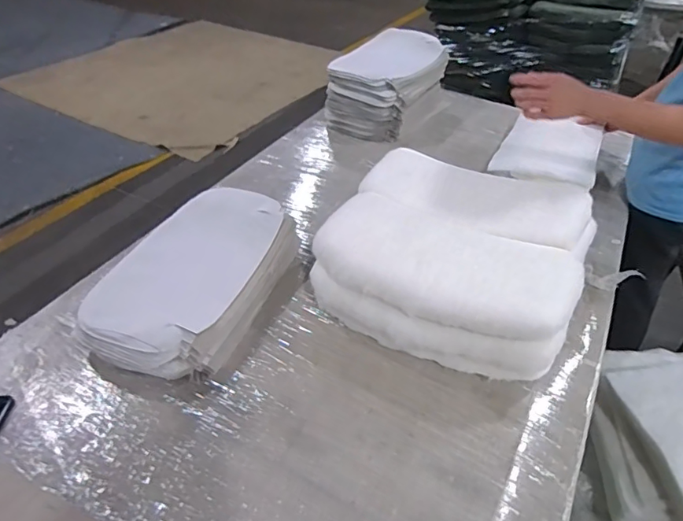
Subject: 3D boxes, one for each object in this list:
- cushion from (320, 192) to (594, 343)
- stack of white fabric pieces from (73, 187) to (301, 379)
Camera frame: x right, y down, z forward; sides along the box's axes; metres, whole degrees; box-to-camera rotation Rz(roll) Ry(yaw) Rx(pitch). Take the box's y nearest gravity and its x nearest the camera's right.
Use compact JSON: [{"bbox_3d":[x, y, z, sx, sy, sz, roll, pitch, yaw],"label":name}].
[{"bbox_3d":[0.177,-0.001,0.886,0.464,0.082,0.228,23,46,23],"label":"cushion"},{"bbox_3d":[-0.297,0.029,0.981,0.296,0.130,0.455,17,43,17],"label":"stack of white fabric pieces"}]

